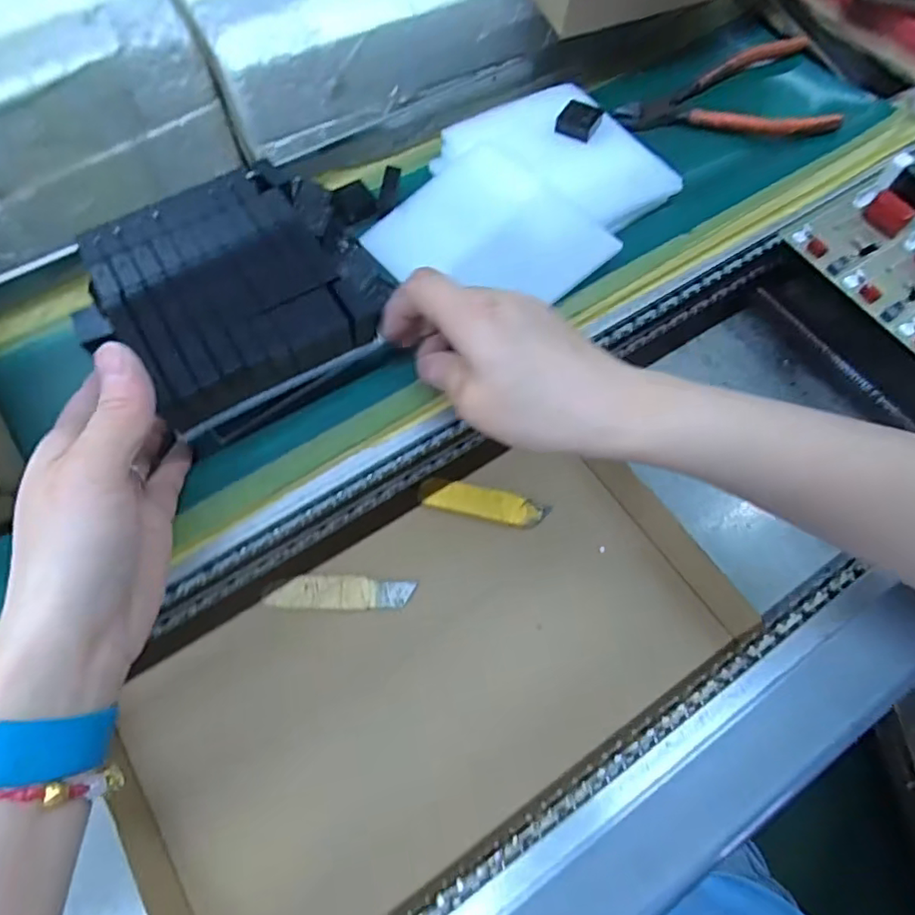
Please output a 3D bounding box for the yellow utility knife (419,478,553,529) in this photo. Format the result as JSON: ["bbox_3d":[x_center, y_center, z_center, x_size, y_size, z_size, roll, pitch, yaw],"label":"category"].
[{"bbox_3d":[0.019,0.032,0.425,0.089,0.007,0.023,12,61,6],"label":"yellow utility knife"}]

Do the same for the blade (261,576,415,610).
[{"bbox_3d":[-0.076,0.089,0.396,0.092,0.007,0.023,2,60,0],"label":"blade"}]

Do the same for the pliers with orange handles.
[{"bbox_3d":[0.195,-0.277,0.446,0.154,0.012,0.105,-1,60,-1],"label":"pliers with orange handles"}]

